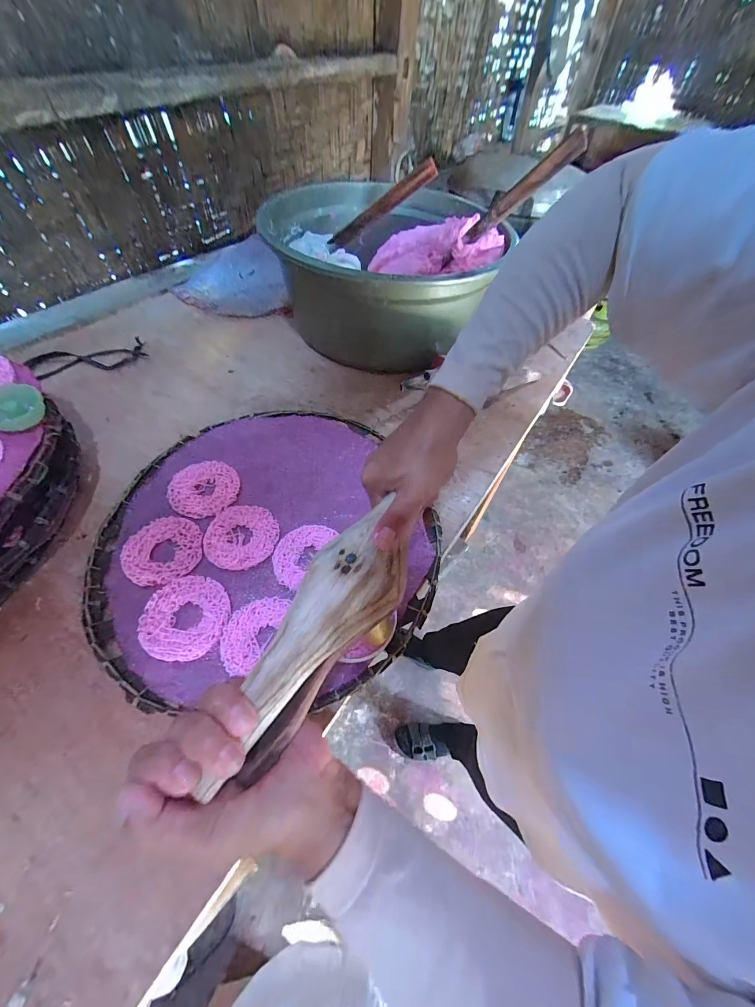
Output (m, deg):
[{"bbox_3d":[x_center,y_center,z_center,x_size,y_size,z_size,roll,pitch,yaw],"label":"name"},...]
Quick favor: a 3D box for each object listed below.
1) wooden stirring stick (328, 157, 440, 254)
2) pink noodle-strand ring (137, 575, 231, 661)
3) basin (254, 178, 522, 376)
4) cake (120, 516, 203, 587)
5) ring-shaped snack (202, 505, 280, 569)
[{"bbox_3d":[0.001,-0.441,0.528,0.194,0.021,0.027,-8,46,37],"label":"wooden stirring stick"},{"bbox_3d":[-0.188,0.109,0.344,0.080,0.006,0.079,2,56,-3],"label":"pink noodle-strand ring"},{"bbox_3d":[0.014,-0.406,0.627,0.360,0.186,0.381,2,56,-3],"label":"basin"},{"bbox_3d":[-0.234,0.049,0.383,0.078,0.004,0.078,2,56,-3],"label":"cake"},{"bbox_3d":[-0.154,0.036,0.400,0.077,0.004,0.079,2,56,-3],"label":"ring-shaped snack"}]

